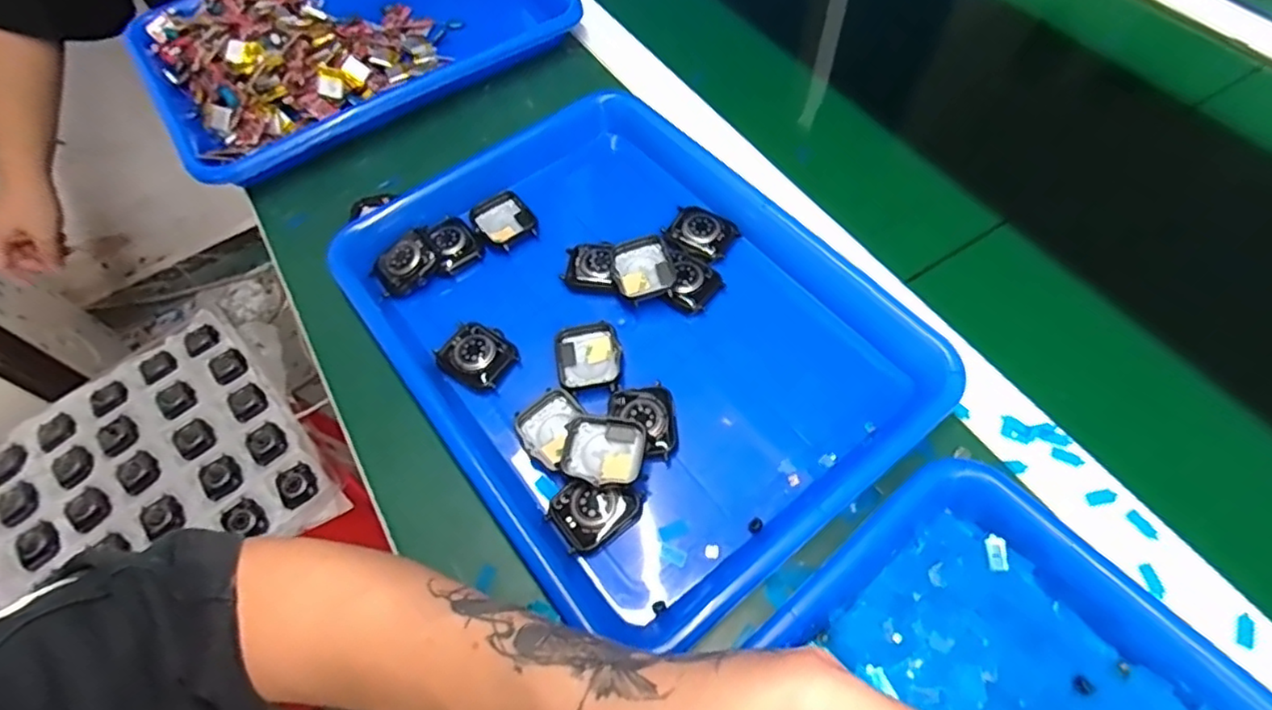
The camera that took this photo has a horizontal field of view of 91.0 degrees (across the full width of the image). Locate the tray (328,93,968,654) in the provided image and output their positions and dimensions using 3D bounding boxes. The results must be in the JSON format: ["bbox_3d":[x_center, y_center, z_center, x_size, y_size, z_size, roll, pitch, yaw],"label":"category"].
[{"bbox_3d":[-0.003,-0.025,0.389,0.267,0.031,0.329,-36,64,-16],"label":"tray"}]

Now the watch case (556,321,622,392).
[{"bbox_3d":[-0.028,0.002,0.373,0.038,0.006,0.043,-6,59,0],"label":"watch case"}]

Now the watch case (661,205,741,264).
[{"bbox_3d":[0.044,-0.082,0.424,0.043,0.013,0.039,33,67,21],"label":"watch case"}]

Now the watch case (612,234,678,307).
[{"bbox_3d":[0.005,-0.054,0.395,0.036,0.013,0.042,-15,60,-5],"label":"watch case"}]

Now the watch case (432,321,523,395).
[{"bbox_3d":[-0.096,-0.001,0.378,0.041,0.010,0.038,31,66,20],"label":"watch case"}]

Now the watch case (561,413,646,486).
[{"bbox_3d":[-0.017,0.052,0.338,0.042,0.010,0.039,5,60,7],"label":"watch case"}]

